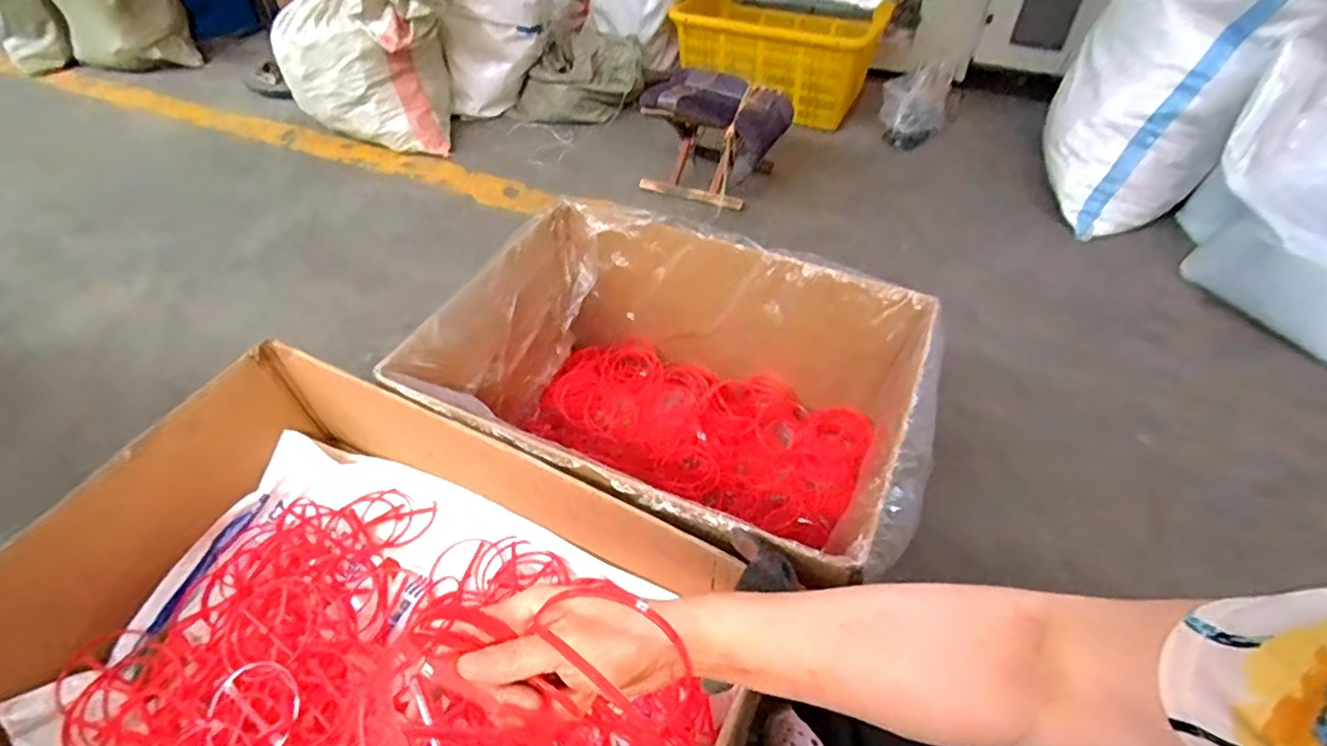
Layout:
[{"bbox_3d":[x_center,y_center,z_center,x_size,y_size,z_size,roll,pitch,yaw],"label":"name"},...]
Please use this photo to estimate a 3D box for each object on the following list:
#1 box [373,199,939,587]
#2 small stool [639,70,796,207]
[{"bbox_3d":[0.028,0.065,0.883,0.611,0.316,0.454,19,49,18],"label":"box"},{"bbox_3d":[0.141,-0.620,1.633,0.330,0.246,0.290,19,49,18],"label":"small stool"}]

